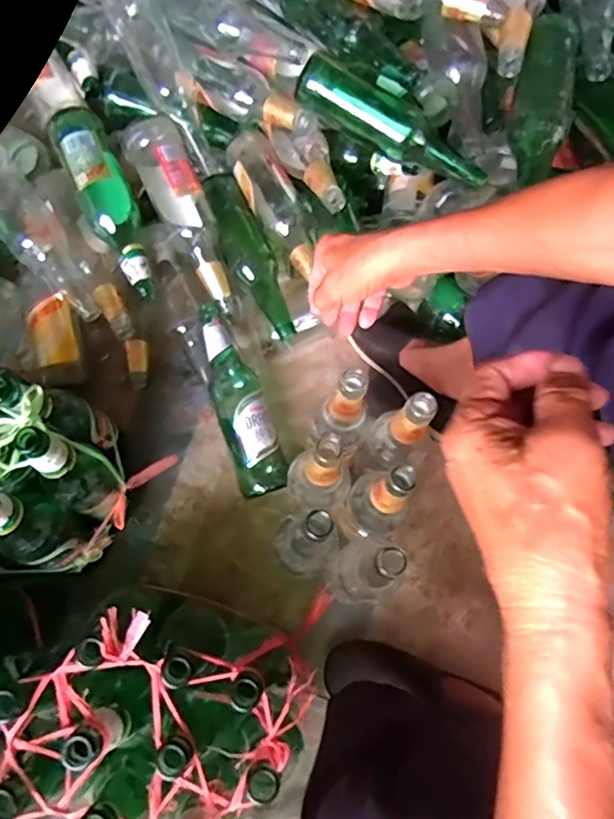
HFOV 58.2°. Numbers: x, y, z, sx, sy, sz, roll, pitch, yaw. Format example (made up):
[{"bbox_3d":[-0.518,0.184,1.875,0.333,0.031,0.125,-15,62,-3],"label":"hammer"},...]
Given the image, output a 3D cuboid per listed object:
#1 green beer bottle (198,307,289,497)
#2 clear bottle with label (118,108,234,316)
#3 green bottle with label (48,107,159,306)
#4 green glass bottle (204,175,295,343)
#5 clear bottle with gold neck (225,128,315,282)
[{"bbox_3d":[-0.088,-0.011,0.725,0.075,0.056,0.250,-20,73,-9],"label":"green beer bottle"},{"bbox_3d":[-0.161,-0.260,0.746,0.077,0.071,0.273,-24,95,-10],"label":"clear bottle with label"},{"bbox_3d":[-0.259,-0.269,0.726,0.067,0.060,0.265,-23,90,-10],"label":"green bottle with label"},{"bbox_3d":[-0.080,-0.217,0.758,0.064,0.055,0.255,-19,73,-8],"label":"green glass bottle"},{"bbox_3d":[-0.041,-0.285,0.786,0.067,0.068,0.230,-28,75,-11],"label":"clear bottle with gold neck"}]

